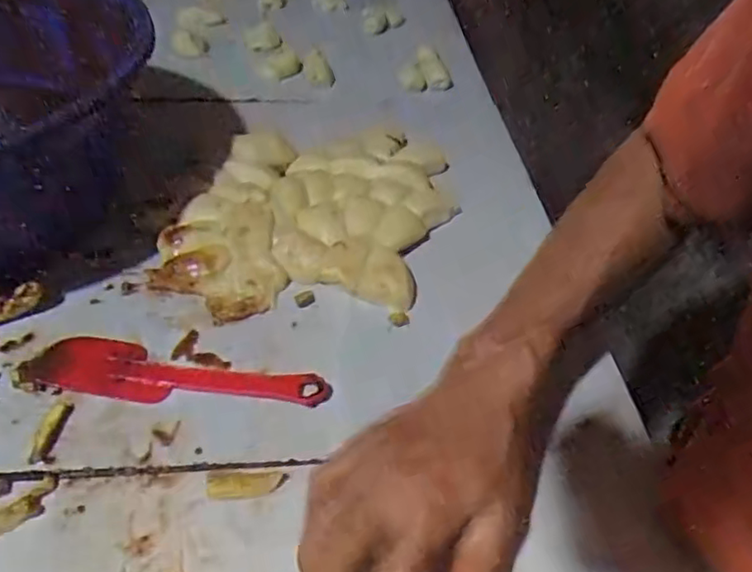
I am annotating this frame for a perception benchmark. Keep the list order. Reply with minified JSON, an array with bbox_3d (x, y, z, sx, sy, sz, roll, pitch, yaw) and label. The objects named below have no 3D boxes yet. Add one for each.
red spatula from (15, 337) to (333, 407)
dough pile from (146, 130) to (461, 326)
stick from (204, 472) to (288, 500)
[{"bbox_3d":[-0.139,0.063,0.432,0.210,0.007,0.043,6,43,4],"label":"red spatula"},{"bbox_3d":[-0.056,-0.070,0.561,0.259,0.029,0.232,-5,43,-7],"label":"dough pile"},{"bbox_3d":[-0.079,0.121,0.376,0.047,0.004,0.017,-2,43,-5],"label":"stick"}]

